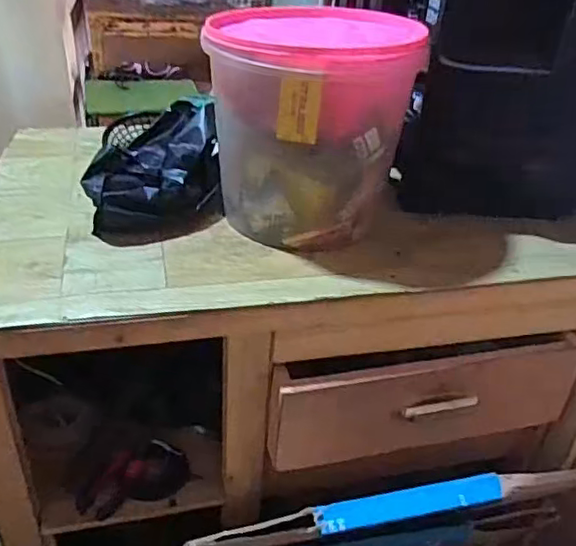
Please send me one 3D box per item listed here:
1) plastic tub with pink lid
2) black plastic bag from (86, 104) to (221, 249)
[{"bbox_3d":[0.036,-0.188,0.774,0.213,0.239,0.235,24,41,26],"label":"plastic tub with pink lid"},{"bbox_3d":[-0.171,-0.133,0.794,0.163,0.110,0.177,-5,36,-11],"label":"black plastic bag"}]

